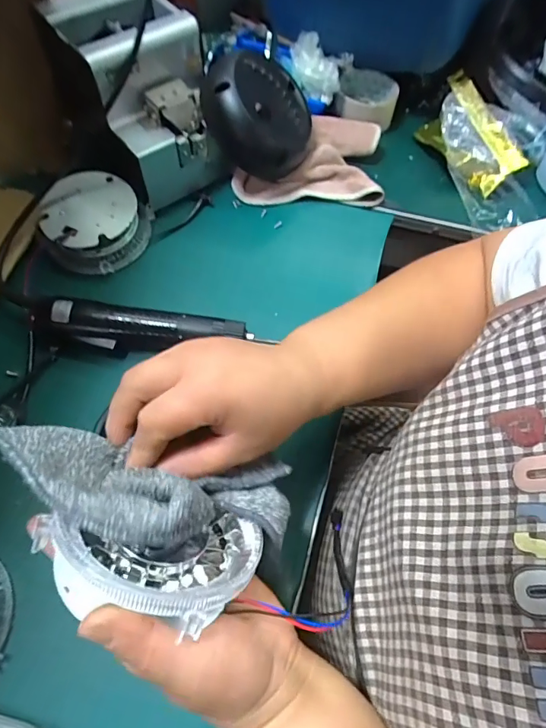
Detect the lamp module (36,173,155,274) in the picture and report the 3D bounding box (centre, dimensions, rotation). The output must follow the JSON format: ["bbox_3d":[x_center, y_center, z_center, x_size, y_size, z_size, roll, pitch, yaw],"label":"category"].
[{"bbox_3d":[-0.191,-0.153,0.472,0.101,0.053,0.094,19,65,8],"label":"lamp module"}]

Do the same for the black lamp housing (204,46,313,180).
[{"bbox_3d":[-0.017,-0.278,0.495,0.135,0.065,0.119,21,86,-32],"label":"black lamp housing"}]

